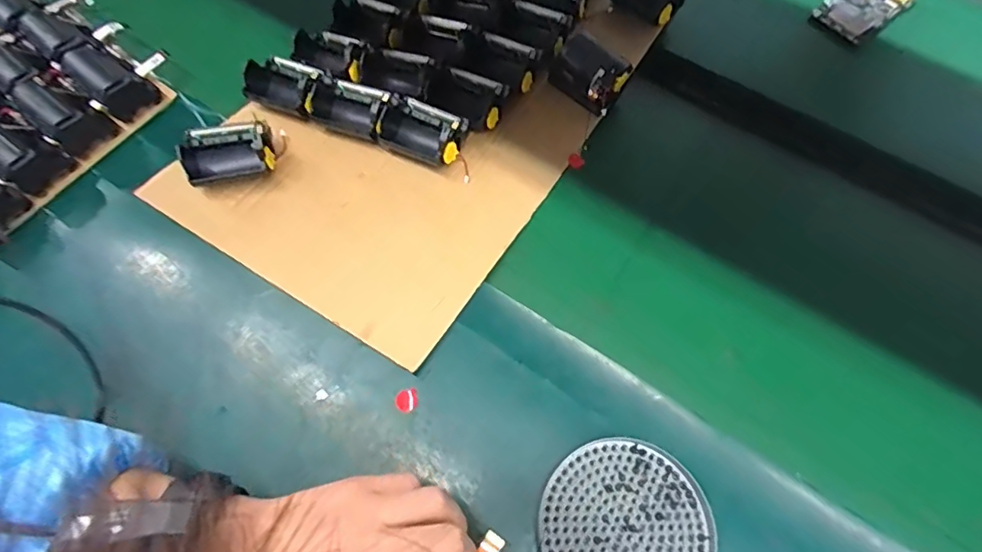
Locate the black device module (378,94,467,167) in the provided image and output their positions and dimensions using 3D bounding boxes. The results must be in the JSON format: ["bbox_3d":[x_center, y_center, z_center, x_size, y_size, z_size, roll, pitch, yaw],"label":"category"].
[{"bbox_3d":[-0.065,-0.135,0.481,0.076,0.044,0.052,23,67,9],"label":"black device module"}]

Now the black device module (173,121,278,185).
[{"bbox_3d":[-0.231,-0.110,0.465,0.080,0.039,0.051,-14,66,-7],"label":"black device module"}]

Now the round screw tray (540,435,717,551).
[{"bbox_3d":[0.092,0.174,0.355,0.111,0.019,0.114,0,65,-1],"label":"round screw tray"}]

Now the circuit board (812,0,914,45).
[{"bbox_3d":[0.431,-0.312,0.604,0.115,0.015,0.066,-36,70,-18],"label":"circuit board"}]

